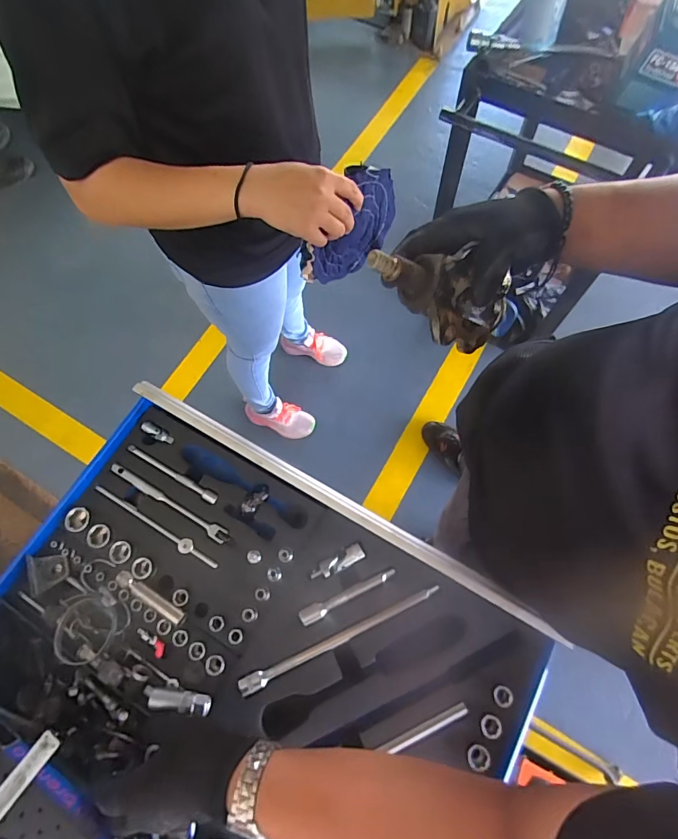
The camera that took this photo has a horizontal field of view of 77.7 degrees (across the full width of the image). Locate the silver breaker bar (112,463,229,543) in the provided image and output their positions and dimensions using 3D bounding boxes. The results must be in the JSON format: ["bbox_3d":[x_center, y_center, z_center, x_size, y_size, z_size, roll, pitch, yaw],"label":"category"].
[{"bbox_3d":[-0.223,0.107,0.545,0.183,0.008,0.018,27,72,10],"label":"silver breaker bar"}]

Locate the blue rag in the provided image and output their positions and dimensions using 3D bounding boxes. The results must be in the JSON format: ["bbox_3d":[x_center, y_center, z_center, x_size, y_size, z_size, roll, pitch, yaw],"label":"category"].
[{"bbox_3d":[0.017,-0.265,0.591,0.034,0.174,0.186,38,74,13],"label":"blue rag"}]

